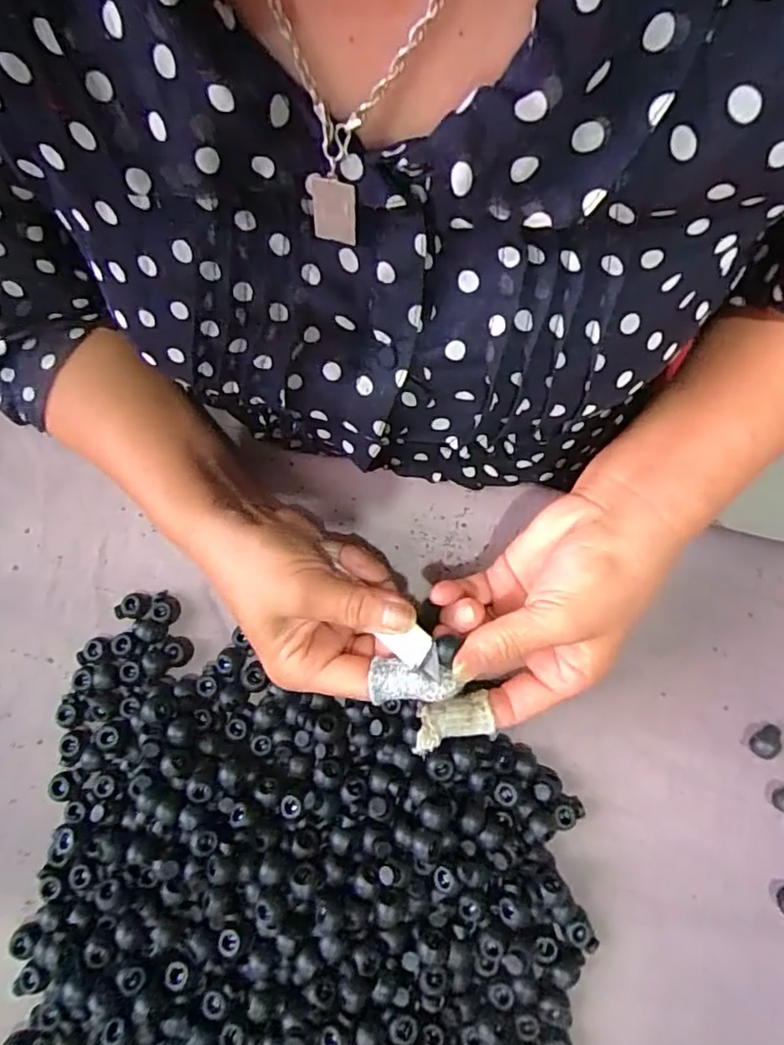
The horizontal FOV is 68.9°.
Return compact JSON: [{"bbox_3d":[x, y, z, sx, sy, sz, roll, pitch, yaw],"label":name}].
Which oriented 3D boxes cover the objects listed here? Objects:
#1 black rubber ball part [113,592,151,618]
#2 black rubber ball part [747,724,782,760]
[{"bbox_3d":[-0.159,0.051,0.350,0.019,0.014,0.015,-5,77,-2],"label":"black rubber ball part"},{"bbox_3d":[0.208,0.122,0.320,0.012,0.013,0.019,16,77,2],"label":"black rubber ball part"}]

